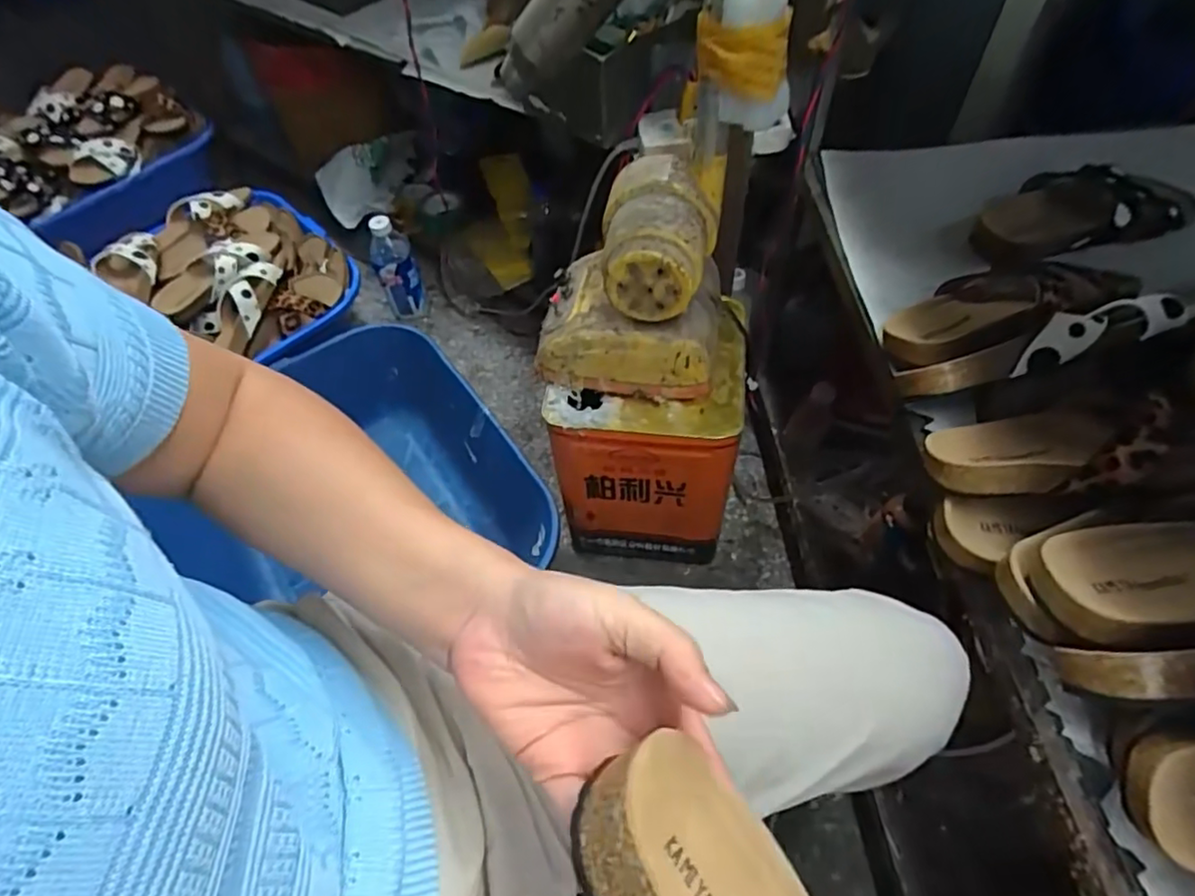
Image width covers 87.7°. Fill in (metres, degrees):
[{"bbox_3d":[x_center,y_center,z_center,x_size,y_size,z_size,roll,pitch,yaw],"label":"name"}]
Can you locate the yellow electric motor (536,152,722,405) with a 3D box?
[{"bbox_3d":[0.037,-0.193,0.708,0.206,0.206,0.167,7,56,9],"label":"yellow electric motor"}]

